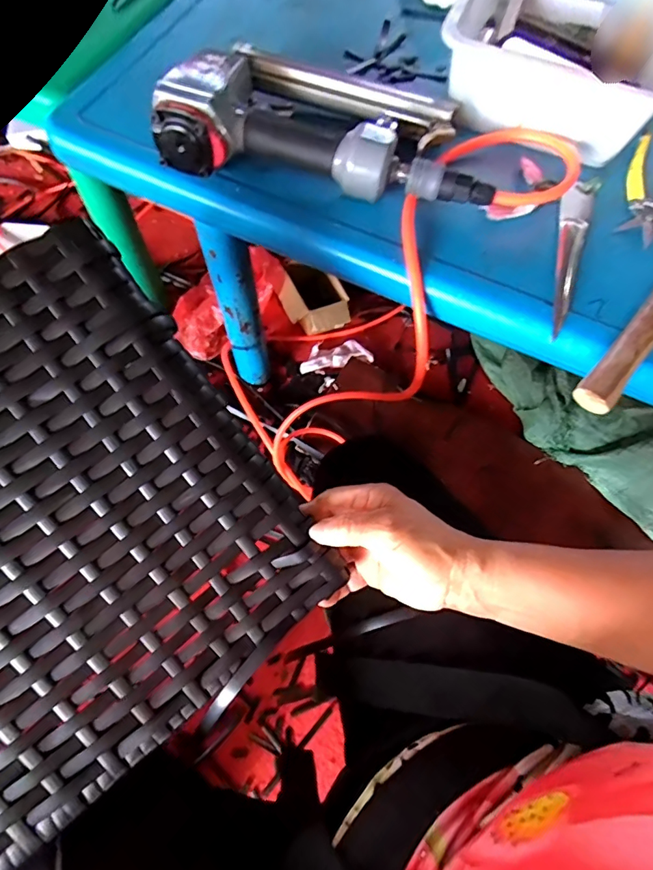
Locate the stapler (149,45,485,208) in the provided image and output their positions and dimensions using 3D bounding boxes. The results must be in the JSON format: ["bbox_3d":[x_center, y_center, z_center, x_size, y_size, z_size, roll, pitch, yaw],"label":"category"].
[{"bbox_3d":[0.005,-0.282,0.417,0.266,0.073,0.149,9,68,2],"label":"stapler"}]

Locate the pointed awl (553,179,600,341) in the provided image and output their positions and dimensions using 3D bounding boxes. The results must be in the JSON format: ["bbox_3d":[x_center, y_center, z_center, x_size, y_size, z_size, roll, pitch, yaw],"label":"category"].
[{"bbox_3d":[0.207,-0.161,0.407,0.026,0.007,0.178,21,69,7],"label":"pointed awl"}]

